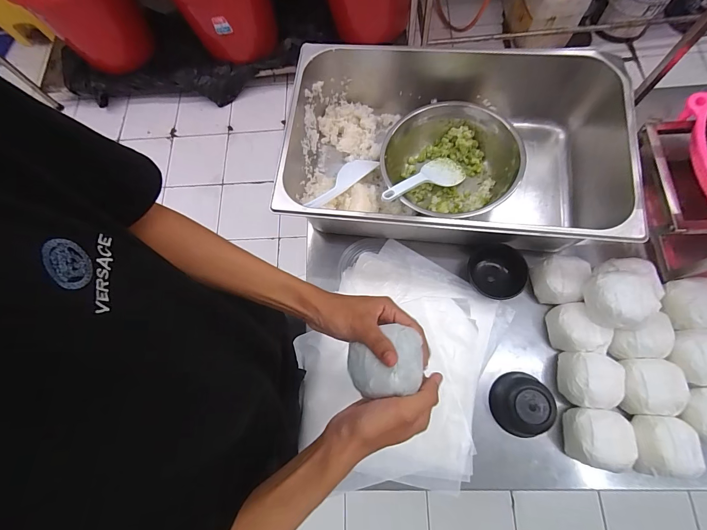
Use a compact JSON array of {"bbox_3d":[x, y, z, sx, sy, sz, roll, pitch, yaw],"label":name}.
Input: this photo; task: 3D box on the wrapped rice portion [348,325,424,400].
[{"bbox_3d":[0.032,0.098,0.345,0.073,0.035,0.065,-10,73,-1],"label":"wrapped rice portion"}]

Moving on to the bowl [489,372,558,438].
[{"bbox_3d":[0.254,0.210,0.508,0.082,0.045,0.088,-1,73,4],"label":"bowl"}]

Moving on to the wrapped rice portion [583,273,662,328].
[{"bbox_3d":[0.388,0.052,0.497,0.076,0.056,0.074,-1,73,4],"label":"wrapped rice portion"}]

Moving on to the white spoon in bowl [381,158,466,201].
[{"bbox_3d":[0.126,-0.152,0.592,0.199,0.024,0.067,-26,72,-33],"label":"white spoon in bowl"}]

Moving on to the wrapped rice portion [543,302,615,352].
[{"bbox_3d":[0.349,0.097,0.530,0.063,0.053,0.073,-4,73,4],"label":"wrapped rice portion"}]

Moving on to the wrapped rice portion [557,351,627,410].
[{"bbox_3d":[0.355,0.172,0.507,0.076,0.046,0.077,5,74,6],"label":"wrapped rice portion"}]

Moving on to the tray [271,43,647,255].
[{"bbox_3d":[0.166,-0.186,0.583,0.525,0.154,0.321,4,74,6],"label":"tray"}]

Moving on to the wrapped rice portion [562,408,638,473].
[{"bbox_3d":[0.350,0.247,0.483,0.067,0.052,0.076,8,74,7],"label":"wrapped rice portion"}]

